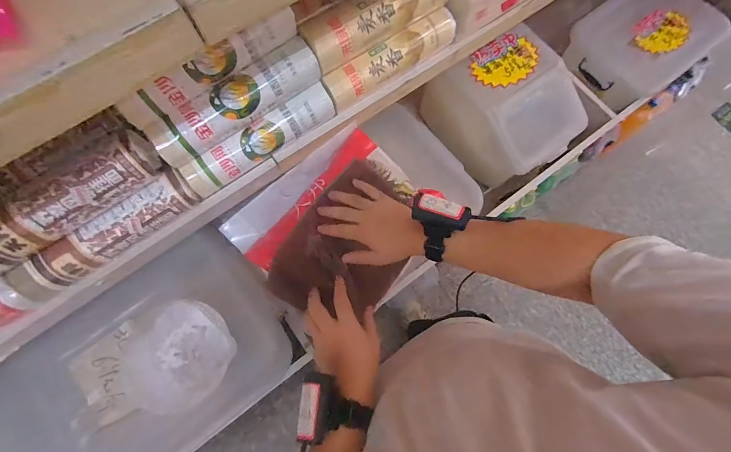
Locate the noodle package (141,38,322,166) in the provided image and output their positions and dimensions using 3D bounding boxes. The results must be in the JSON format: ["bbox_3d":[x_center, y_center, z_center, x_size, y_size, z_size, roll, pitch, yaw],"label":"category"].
[{"bbox_3d":[-0.170,-0.166,0.439,0.234,0.051,0.046,-35,78,-10],"label":"noodle package"}]

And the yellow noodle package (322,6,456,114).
[{"bbox_3d":[0.043,-0.269,0.518,0.239,0.049,0.048,-39,78,-11],"label":"yellow noodle package"}]

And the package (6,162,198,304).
[{"bbox_3d":[-0.343,0.013,0.441,0.238,0.045,0.047,-39,78,-11],"label":"package"}]

